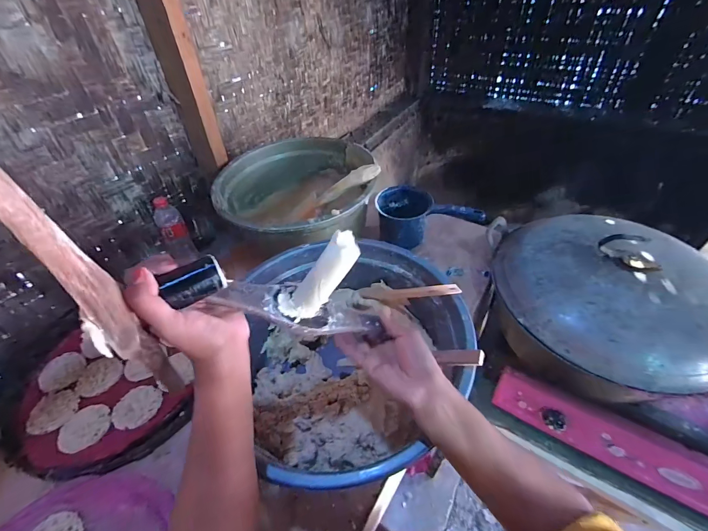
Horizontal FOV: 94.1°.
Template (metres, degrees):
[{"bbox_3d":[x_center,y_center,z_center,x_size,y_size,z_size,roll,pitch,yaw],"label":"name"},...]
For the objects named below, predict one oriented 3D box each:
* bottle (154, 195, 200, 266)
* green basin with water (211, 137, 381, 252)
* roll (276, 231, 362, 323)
[{"bbox_3d":[-0.508,-0.098,0.927,0.068,0.196,0.055,-33,52,-25],"label":"bottle"},{"bbox_3d":[-0.128,-0.175,0.902,0.378,0.195,0.396,-2,46,2],"label":"green basin with water"},{"bbox_3d":[-0.036,0.010,0.364,0.041,0.110,0.036,20,31,-38],"label":"roll"}]

